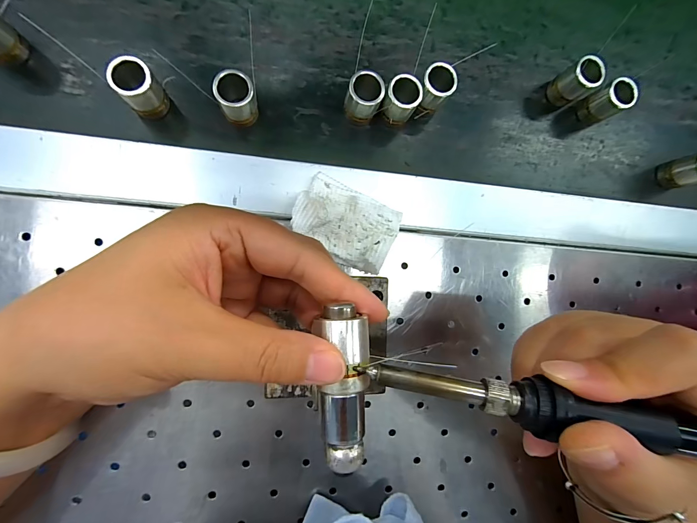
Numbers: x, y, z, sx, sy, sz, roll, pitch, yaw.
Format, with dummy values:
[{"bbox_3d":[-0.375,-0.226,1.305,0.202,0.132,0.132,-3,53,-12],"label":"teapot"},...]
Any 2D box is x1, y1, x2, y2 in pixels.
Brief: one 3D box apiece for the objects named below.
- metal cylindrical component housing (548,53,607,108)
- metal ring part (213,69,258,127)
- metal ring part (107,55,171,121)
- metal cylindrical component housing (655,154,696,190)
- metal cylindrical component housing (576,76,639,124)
[{"bbox_3d":[0.168,-0.133,0.247,0.018,0.035,0.022,-35,97,-9],"label":"metal cylindrical component housing"},{"bbox_3d":[-0.071,-0.102,0.210,0.022,0.032,0.023,-16,94,-10],"label":"metal ring part"},{"bbox_3d":[-0.126,-0.104,0.201,0.022,0.034,0.020,0,91,-11],"label":"metal ring part"},{"bbox_3d":[0.271,-0.072,0.265,0.021,0.035,0.022,-22,95,-10],"label":"metal cylindrical component housing"},{"bbox_3d":[0.195,-0.120,0.251,0.017,0.035,0.021,-37,97,-8],"label":"metal cylindrical component housing"}]

